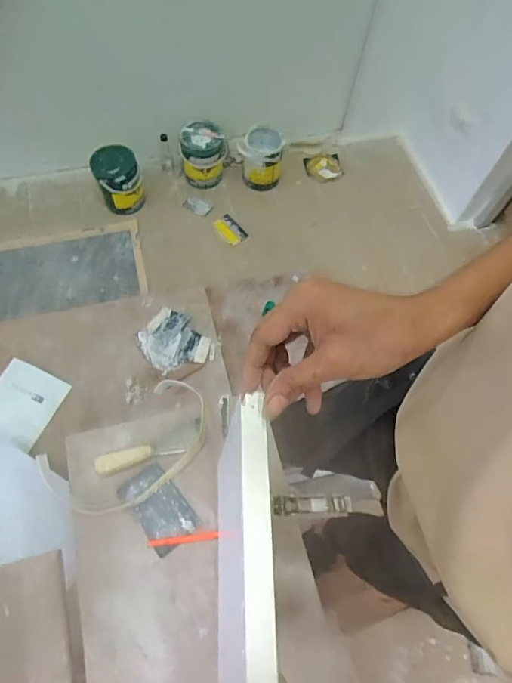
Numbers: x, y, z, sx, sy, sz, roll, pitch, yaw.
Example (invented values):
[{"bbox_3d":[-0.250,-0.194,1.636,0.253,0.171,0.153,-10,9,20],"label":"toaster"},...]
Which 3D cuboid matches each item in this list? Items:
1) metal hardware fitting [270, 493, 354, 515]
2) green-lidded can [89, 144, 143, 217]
[{"bbox_3d":[0.045,0.128,0.349,0.064,0.011,0.014,0,65,-3],"label":"metal hardware fitting"},{"bbox_3d":[-0.538,-0.630,1.754,0.166,0.238,0.156,1,65,-2],"label":"green-lidded can"}]

